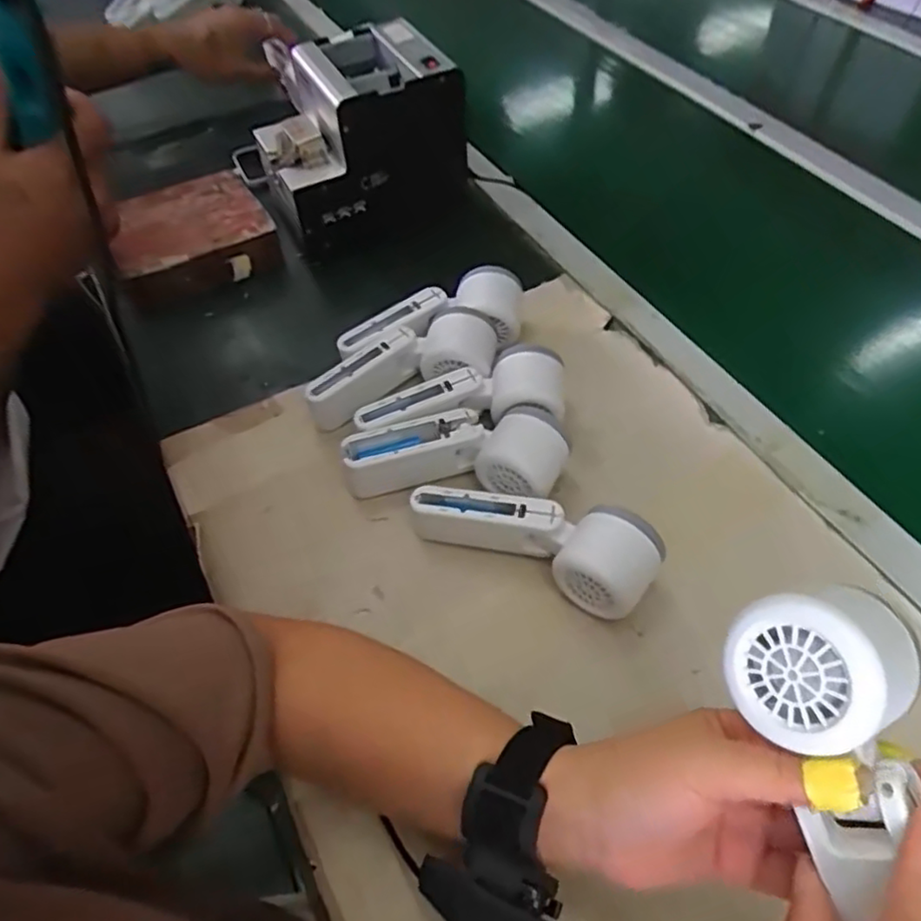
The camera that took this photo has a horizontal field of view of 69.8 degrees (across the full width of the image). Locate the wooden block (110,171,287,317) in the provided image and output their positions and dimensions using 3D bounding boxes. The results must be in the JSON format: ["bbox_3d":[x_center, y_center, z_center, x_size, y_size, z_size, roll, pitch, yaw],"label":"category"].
[{"bbox_3d":[-0.263,-0.223,0.656,0.144,0.064,0.121,-19,55,-13],"label":"wooden block"}]

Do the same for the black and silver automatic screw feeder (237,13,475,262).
[{"bbox_3d":[-0.101,-0.319,0.659,0.188,0.145,0.119,-20,55,-14],"label":"black and silver automatic screw feeder"}]

